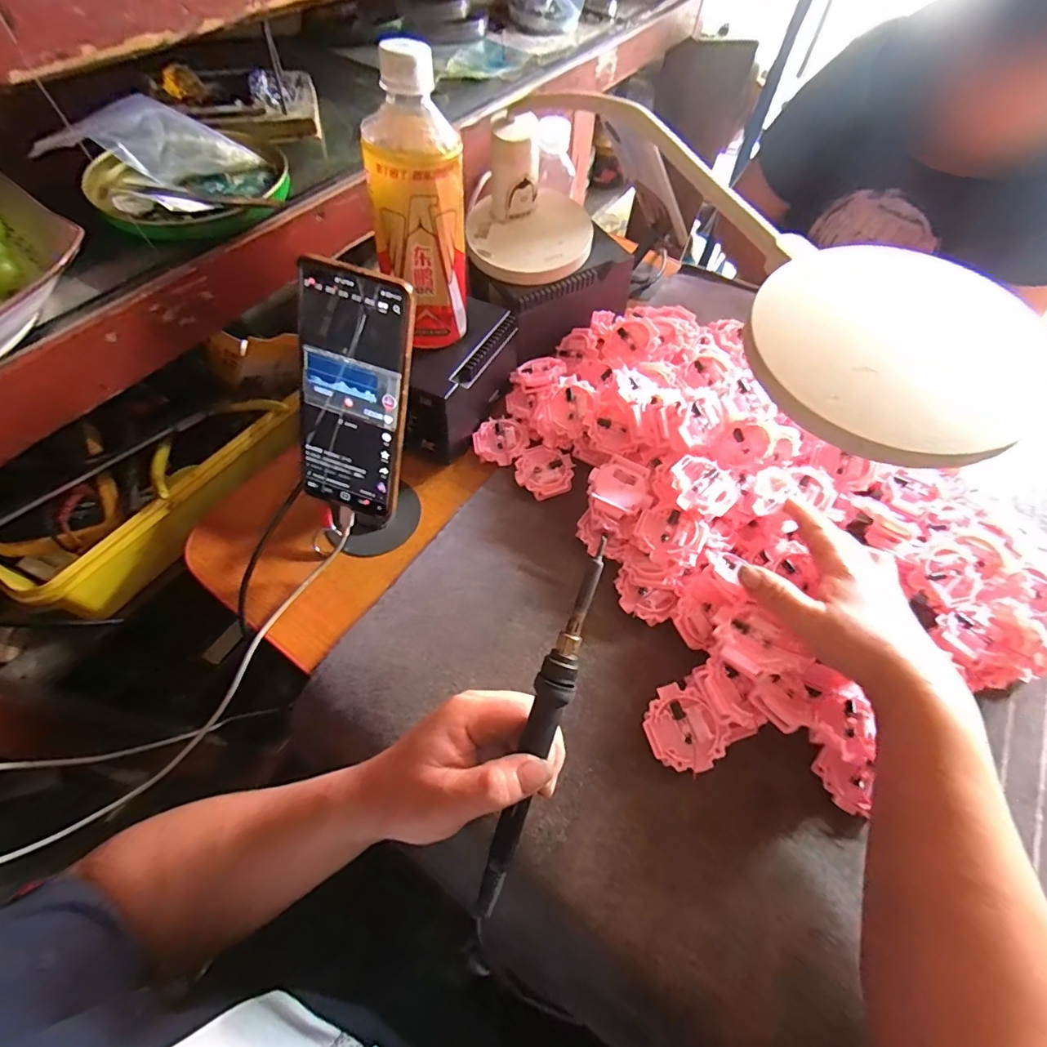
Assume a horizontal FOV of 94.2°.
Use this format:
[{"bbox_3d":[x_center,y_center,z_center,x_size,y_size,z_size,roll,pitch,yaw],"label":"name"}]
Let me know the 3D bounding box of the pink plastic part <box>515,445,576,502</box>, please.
[{"bbox_3d":[0.019,-0.046,0.449,0.052,0.013,0.050,2,59,-3],"label":"pink plastic part"}]

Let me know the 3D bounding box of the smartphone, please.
[{"bbox_3d":[-0.116,-0.082,0.330,0.072,0.166,0.010,20,31,8],"label":"smartphone"}]

